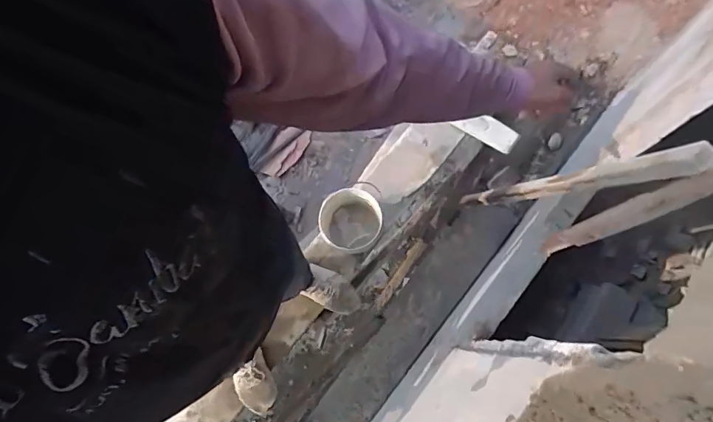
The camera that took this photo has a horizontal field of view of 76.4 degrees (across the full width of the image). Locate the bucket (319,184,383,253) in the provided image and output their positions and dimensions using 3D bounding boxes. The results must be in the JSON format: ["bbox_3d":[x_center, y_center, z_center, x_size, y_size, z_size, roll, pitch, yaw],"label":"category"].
[{"bbox_3d":[-0.011,0.040,1.457,0.208,0.172,0.187,-21,75,-4],"label":"bucket"}]

